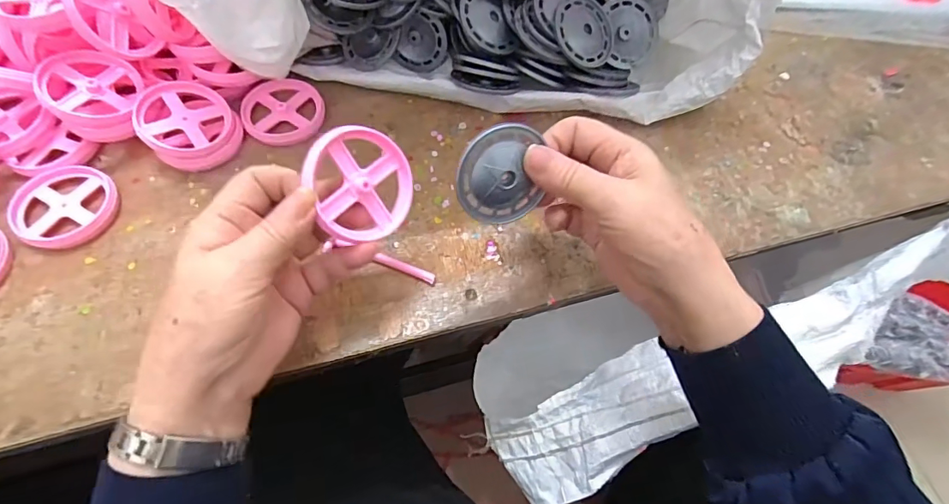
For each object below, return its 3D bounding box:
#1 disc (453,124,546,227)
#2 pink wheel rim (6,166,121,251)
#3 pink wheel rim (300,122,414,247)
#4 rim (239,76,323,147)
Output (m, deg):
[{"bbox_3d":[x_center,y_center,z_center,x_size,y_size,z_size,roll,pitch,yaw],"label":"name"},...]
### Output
[{"bbox_3d":[0.014,-0.042,0.268,0.049,0.058,0.011,-15,34,-17],"label":"disc"},{"bbox_3d":[-0.292,-0.033,0.337,0.068,0.012,0.062,14,63,4],"label":"pink wheel rim"},{"bbox_3d":[-0.063,-0.039,0.272,0.059,0.006,0.063,-3,96,-38],"label":"pink wheel rim"},{"bbox_3d":[-0.156,-0.115,0.390,0.062,0.014,0.060,-2,63,-5],"label":"rim"}]

